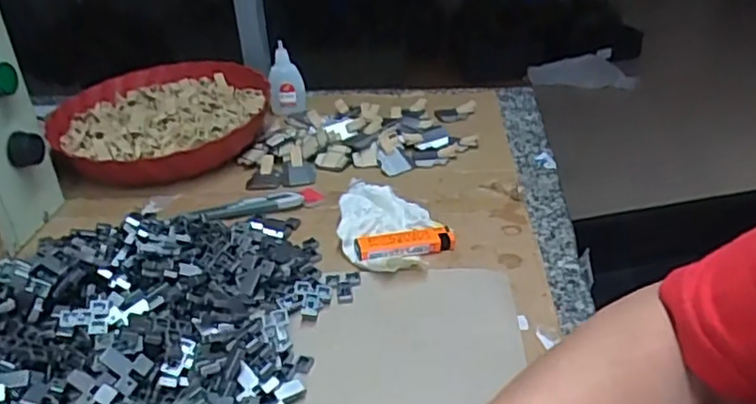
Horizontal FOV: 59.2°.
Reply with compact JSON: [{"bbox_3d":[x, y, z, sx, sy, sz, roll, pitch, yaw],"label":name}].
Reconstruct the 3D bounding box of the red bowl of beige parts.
[{"bbox_3d":[-0.243,-0.095,0.756,0.231,0.066,0.238,-2,30,1],"label":"red bowl of beige parts"}]

